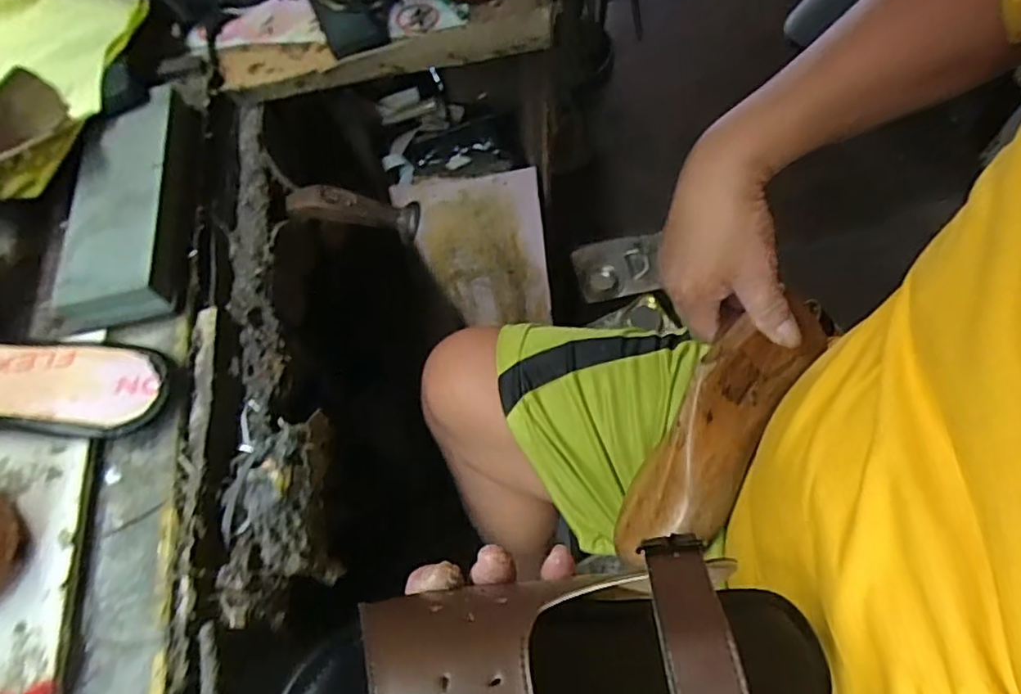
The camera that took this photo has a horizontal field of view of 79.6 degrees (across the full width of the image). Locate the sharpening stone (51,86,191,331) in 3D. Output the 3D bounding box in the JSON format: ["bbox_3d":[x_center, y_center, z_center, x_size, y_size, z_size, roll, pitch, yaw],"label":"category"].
[{"bbox_3d":[-0.259,-0.098,0.412,0.066,0.034,0.177,-11,62,-2],"label":"sharpening stone"}]

